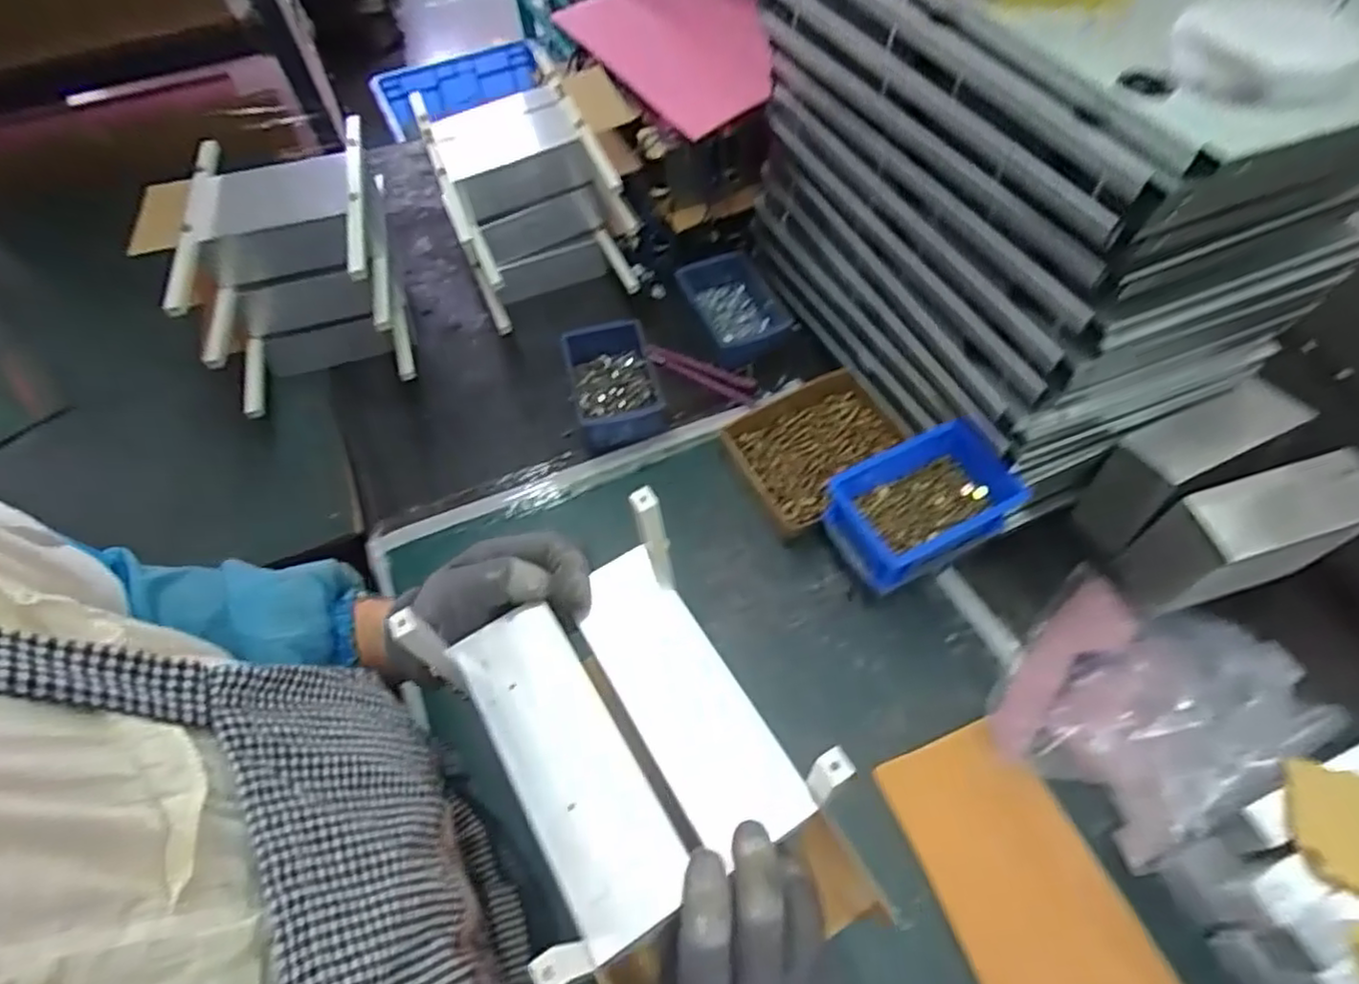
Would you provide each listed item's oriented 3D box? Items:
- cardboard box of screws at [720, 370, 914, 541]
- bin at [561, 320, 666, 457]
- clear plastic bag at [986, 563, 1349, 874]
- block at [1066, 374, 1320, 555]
[{"bbox_3d":[0.147,-0.042,0.696,0.183,0.046,0.136,-26,59,-14],"label":"cardboard box of screws"},{"bbox_3d":[-0.072,-0.121,0.754,0.100,0.049,0.147,-13,56,-6],"label":"bin"},{"bbox_3d":[0.359,0.162,0.517,0.207,0.094,0.186,-36,62,-20],"label":"clear plastic bag"},{"bbox_3d":[0.461,-0.022,0.625,0.160,0.121,0.062,-26,59,-14],"label":"block"}]

